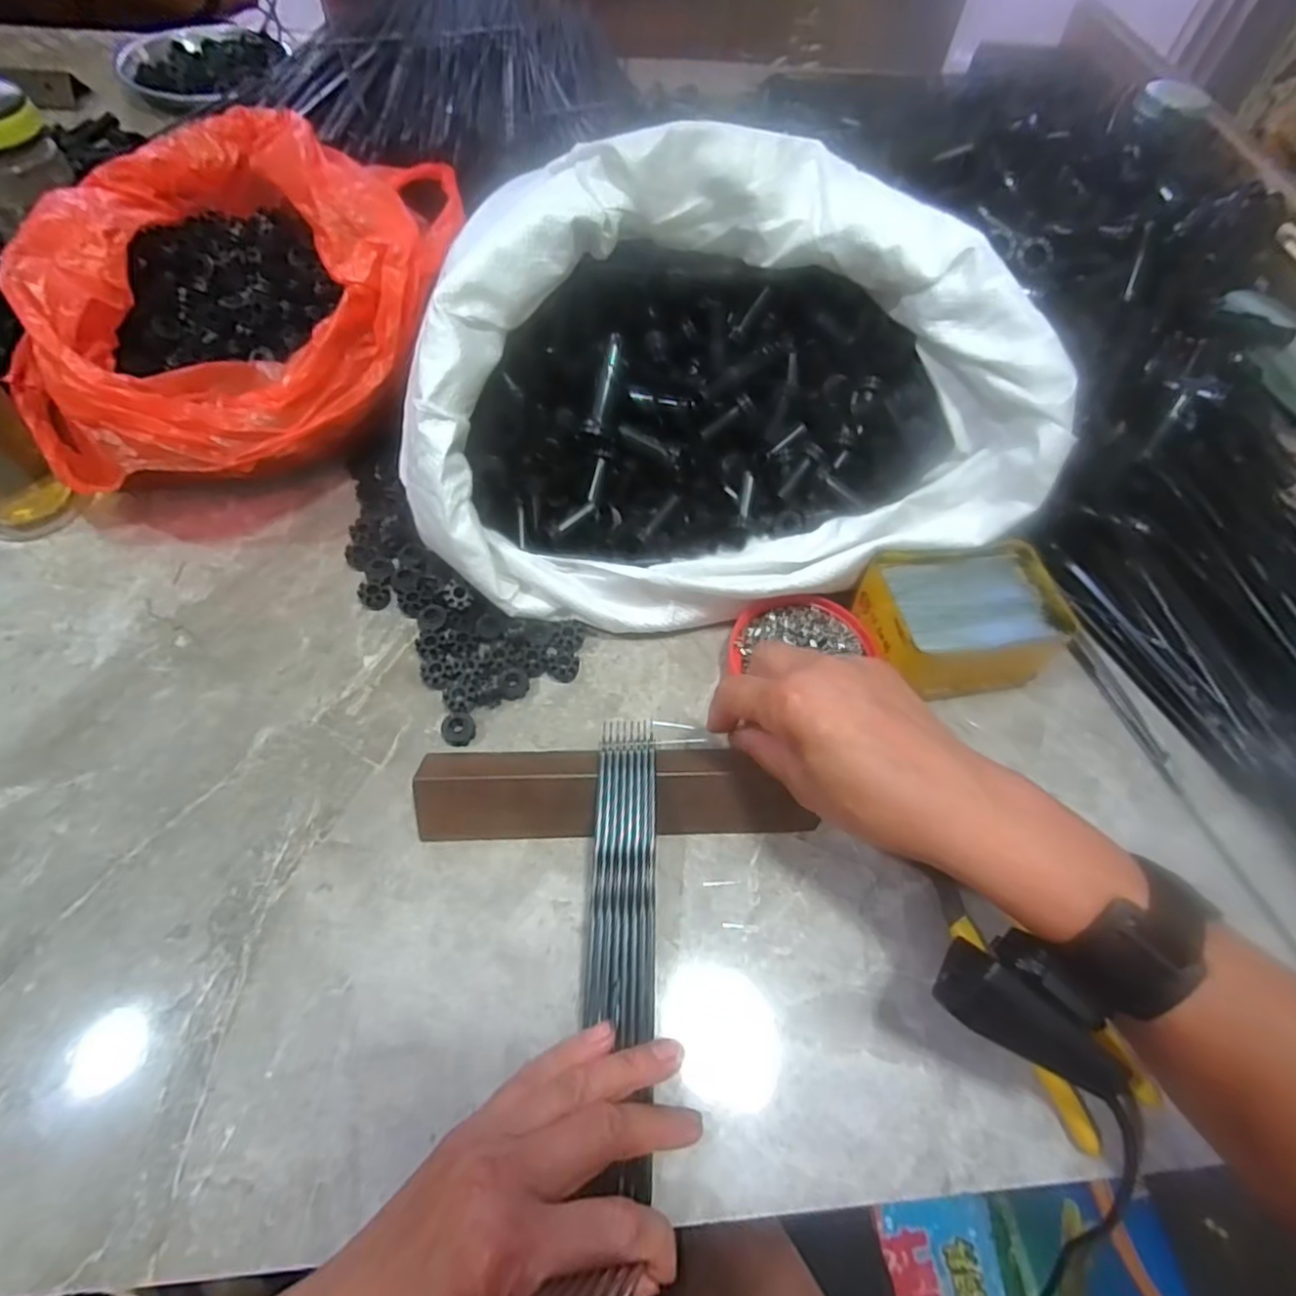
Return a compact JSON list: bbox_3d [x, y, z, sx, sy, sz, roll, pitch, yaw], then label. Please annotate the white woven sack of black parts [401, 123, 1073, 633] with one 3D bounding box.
[{"bbox_3d":[0.051,-0.146,0.412,0.384,0.191,0.205,-3,60,-7],"label":"white woven sack of black parts"}]

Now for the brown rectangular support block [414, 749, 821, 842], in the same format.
[{"bbox_3d":[-0.019,0.079,0.371,0.208,0.027,0.049,1,59,-4],"label":"brown rectangular support block"}]

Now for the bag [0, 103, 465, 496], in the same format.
[{"bbox_3d":[-0.263,-0.222,0.467,0.212,0.139,0.281,11,59,2],"label":"bag"}]

